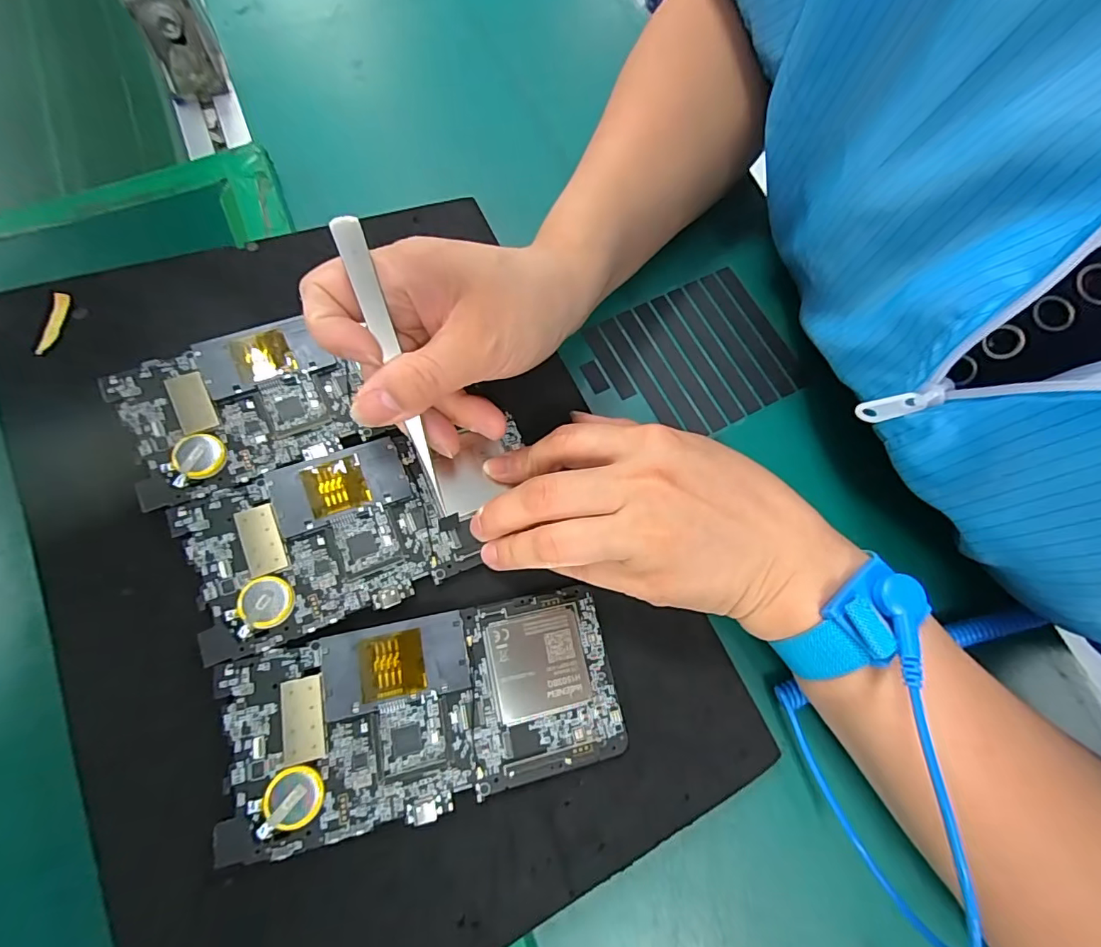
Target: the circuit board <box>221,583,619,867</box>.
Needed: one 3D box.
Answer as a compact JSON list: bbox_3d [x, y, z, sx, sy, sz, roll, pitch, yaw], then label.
[{"bbox_3d":[-0.047,0.096,0.208,0.152,0.005,0.072,-7,71,-16],"label":"circuit board"}]

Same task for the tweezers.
[{"bbox_3d":[-0.064,-0.040,0.211,0.010,0.005,0.124,-17,110,-7],"label":"tweezers"}]

